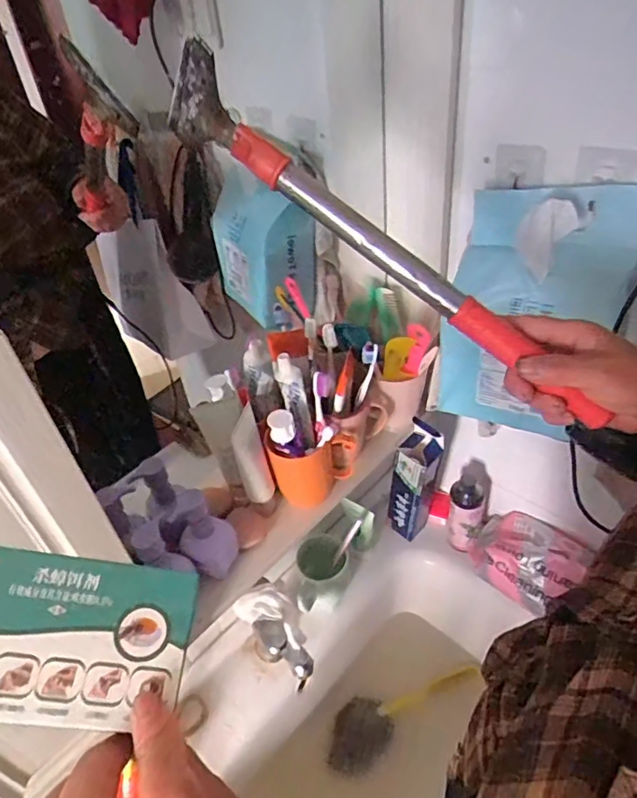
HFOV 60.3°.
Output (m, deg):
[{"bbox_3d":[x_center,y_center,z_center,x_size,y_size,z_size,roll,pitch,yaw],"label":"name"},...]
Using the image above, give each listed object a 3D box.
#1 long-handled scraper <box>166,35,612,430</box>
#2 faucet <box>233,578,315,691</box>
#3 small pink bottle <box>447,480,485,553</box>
[{"bbox_3d":[0.048,-0.108,0.394,0.386,0.076,0.026,38,49,0],"label":"long-handled scraper"},{"bbox_3d":[-0.047,0.299,0.711,0.077,0.142,0.081,-37,13,-32],"label":"faucet"},{"bbox_3d":[0.237,0.190,0.878,0.054,0.141,0.044,1,40,9],"label":"small pink bottle"}]

